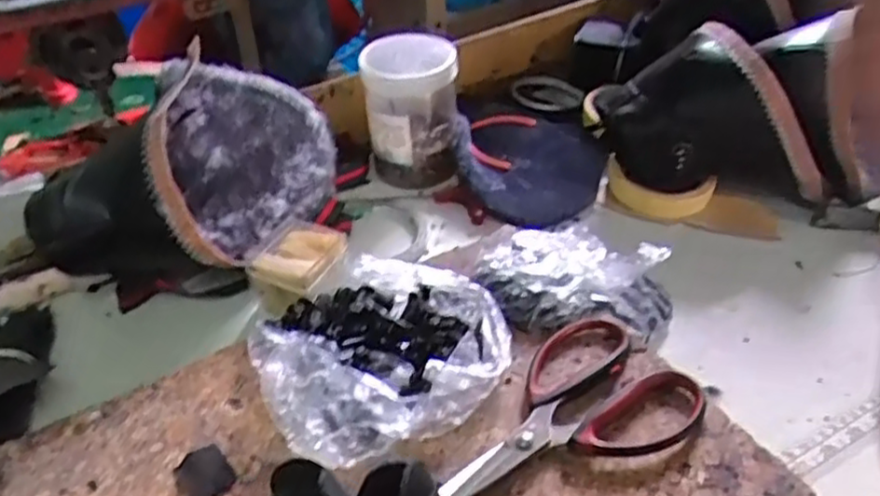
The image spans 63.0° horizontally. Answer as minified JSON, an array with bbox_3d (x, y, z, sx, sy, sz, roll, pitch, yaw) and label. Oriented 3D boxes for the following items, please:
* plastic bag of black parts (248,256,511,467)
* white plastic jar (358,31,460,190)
[{"bbox_3d":[-0.037,0.061,0.469,0.157,0.038,0.139,-17,42,-16],"label":"plastic bag of black parts"},{"bbox_3d":[-0.026,-0.132,0.676,0.085,0.108,0.092,-2,40,1],"label":"white plastic jar"}]

